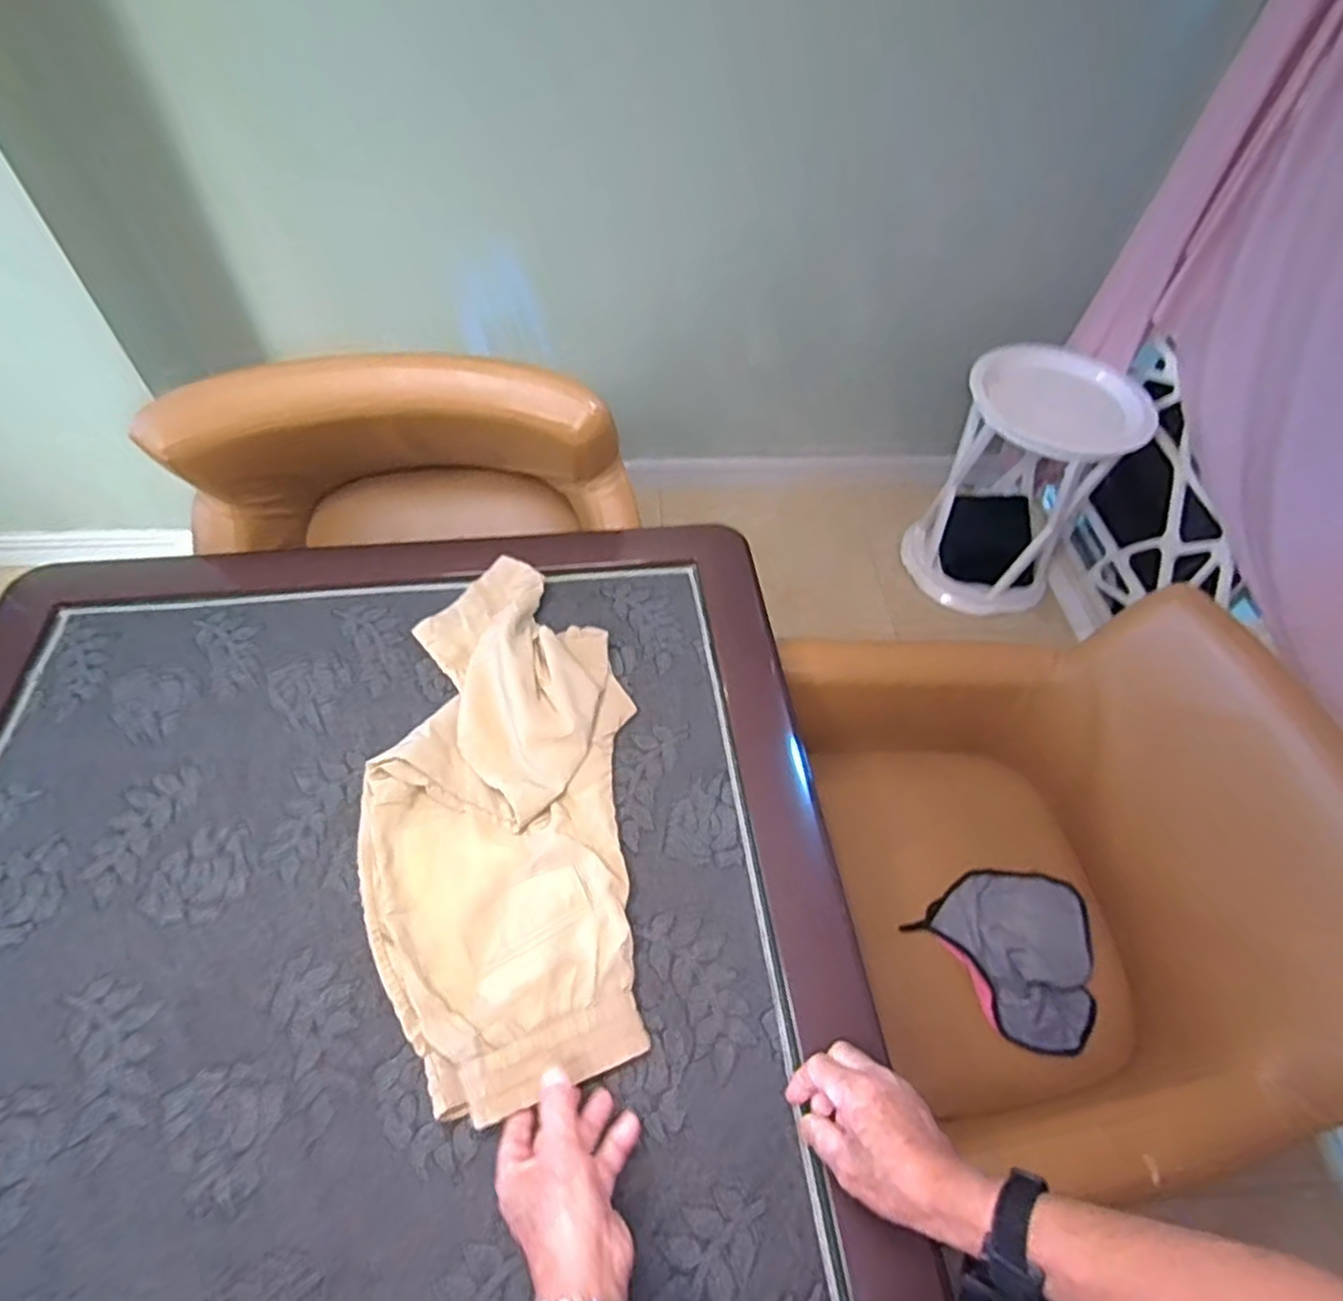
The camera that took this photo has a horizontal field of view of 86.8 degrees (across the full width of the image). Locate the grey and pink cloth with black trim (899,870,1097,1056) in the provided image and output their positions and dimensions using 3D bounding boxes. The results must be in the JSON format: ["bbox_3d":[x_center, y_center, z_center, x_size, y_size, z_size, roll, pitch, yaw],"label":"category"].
[{"bbox_3d":[0.484,0.397,0.957,0.229,0.047,0.226,-27,60,-21],"label":"grey and pink cloth with black trim"}]

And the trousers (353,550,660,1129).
[{"bbox_3d":[-0.177,0.135,0.732,0.254,0.060,0.564,-5,57,-7],"label":"trousers"}]

